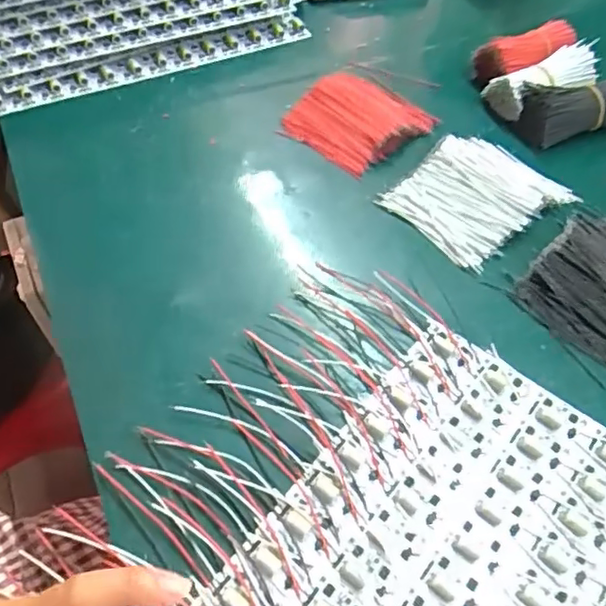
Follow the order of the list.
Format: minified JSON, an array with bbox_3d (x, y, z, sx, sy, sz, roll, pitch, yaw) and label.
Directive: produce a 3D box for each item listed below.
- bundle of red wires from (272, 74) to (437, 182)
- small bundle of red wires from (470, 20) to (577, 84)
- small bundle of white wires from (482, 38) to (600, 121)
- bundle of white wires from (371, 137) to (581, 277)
[{"bbox_3d":[0.041,-0.144,0.482,0.099,0.020,0.083,32,59,18],"label":"bundle of red wires"},{"bbox_3d":[0.190,-0.210,0.521,0.090,0.035,0.043,-17,58,-15],"label":"small bundle of red wires"},{"bbox_3d":[0.198,-0.179,0.497,0.091,0.041,0.044,-20,58,-16],"label":"small bundle of white wires"},{"bbox_3d":[0.123,-0.078,0.434,0.105,0.020,0.088,-35,64,-24],"label":"bundle of white wires"}]

